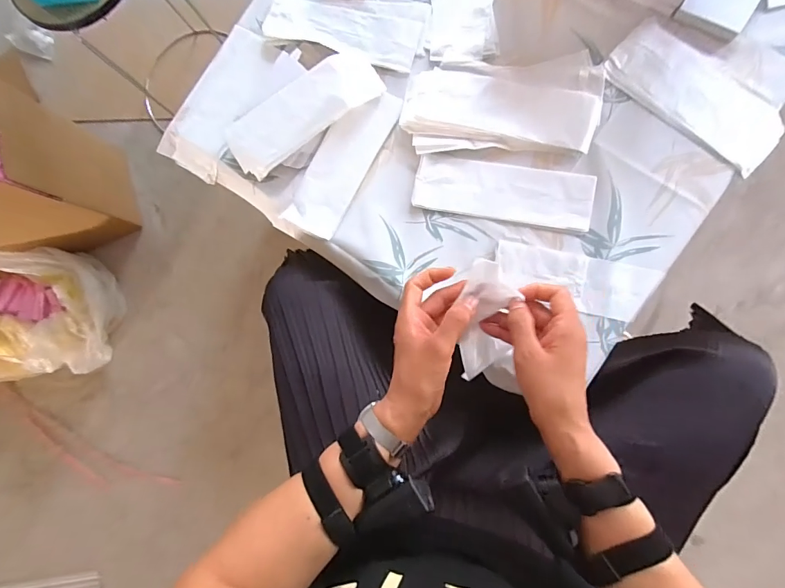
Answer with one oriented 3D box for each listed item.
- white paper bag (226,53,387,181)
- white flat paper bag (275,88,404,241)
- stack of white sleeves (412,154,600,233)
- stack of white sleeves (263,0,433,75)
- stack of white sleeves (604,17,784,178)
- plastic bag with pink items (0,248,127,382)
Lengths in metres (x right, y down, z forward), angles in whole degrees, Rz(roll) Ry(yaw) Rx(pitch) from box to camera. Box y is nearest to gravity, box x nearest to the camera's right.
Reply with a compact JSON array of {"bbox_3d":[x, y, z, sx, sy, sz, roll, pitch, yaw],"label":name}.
[{"bbox_3d":[-0.139,-0.287,0.652,0.253,0.030,0.095,-34,81,5],"label":"white paper bag"},{"bbox_3d":[-0.080,-0.208,0.647,0.086,0.015,0.245,29,90,10],"label":"white flat paper bag"},{"bbox_3d":[0.163,-0.154,0.615,0.255,0.014,0.085,10,87,10],"label":"stack of white sleeves"},{"bbox_3d":[-0.074,-0.436,0.674,0.262,0.014,0.114,13,87,10],"label":"stack of white sleeves"},{"bbox_3d":[0.434,-0.286,0.582,0.248,0.010,0.117,44,93,10],"label":"stack of white sleeves"},{"bbox_3d":[-1.038,0.058,1.089,0.490,0.282,0.341,-7,84,8],"label":"plastic bag with pink items"}]

